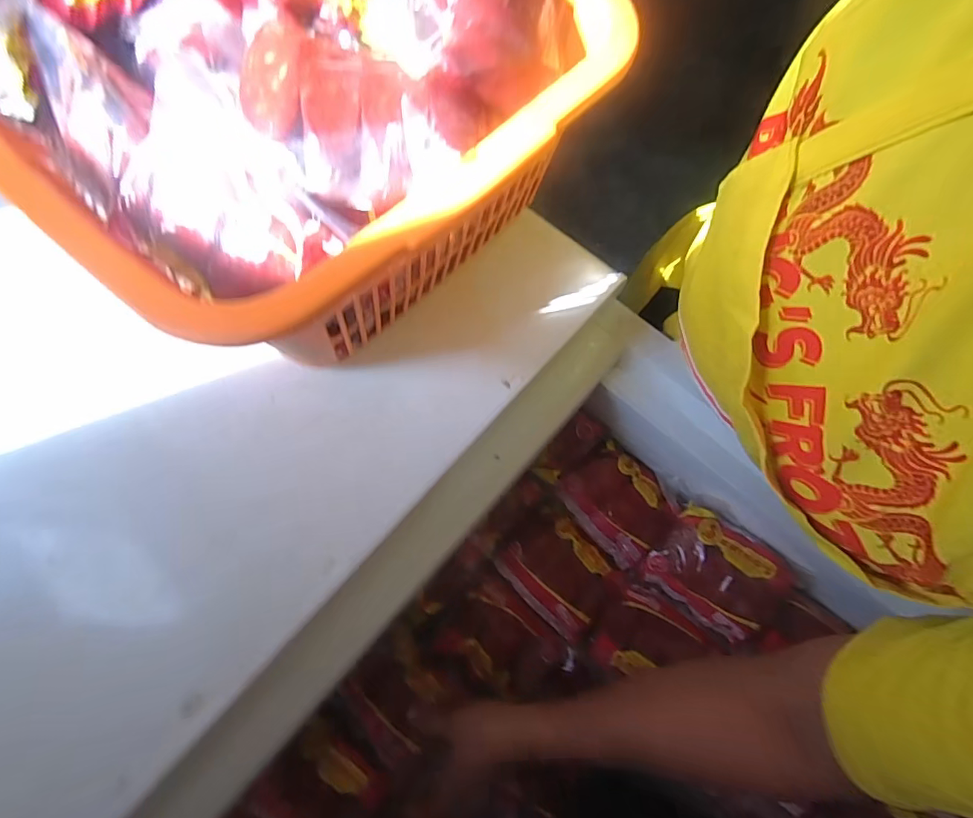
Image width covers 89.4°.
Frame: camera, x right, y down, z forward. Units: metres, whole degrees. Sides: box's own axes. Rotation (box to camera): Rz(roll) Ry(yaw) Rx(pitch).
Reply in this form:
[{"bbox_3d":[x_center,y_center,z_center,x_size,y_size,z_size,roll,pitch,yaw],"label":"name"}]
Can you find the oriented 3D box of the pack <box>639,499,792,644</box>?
[{"bbox_3d":[0.234,0.169,0.503,0.115,0.028,0.101,41,97,22],"label":"pack"}]

